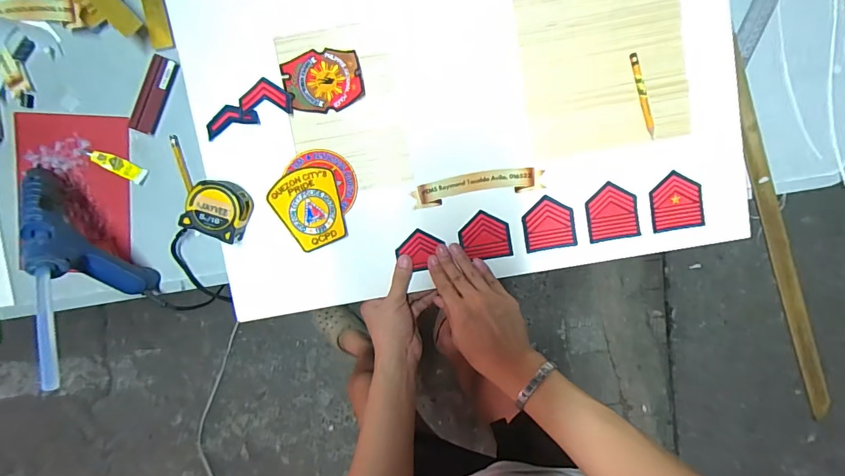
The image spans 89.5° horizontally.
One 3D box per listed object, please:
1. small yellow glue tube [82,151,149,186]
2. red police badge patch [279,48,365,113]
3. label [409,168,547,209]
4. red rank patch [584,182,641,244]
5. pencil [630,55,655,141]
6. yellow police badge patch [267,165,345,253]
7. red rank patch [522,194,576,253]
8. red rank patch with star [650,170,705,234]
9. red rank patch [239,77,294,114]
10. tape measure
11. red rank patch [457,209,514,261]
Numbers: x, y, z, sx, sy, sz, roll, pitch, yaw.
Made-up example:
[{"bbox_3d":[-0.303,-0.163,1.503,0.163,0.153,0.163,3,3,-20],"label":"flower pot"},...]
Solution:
[{"bbox_3d":[-0.381,-0.092,0.527,0.080,0.011,0.020,27,96,-3],"label":"small yellow glue tube"},{"bbox_3d":[-0.119,-0.191,0.517,0.090,0.009,0.070,-12,96,3],"label":"red police badge patch"},{"bbox_3d":[0.069,-0.065,0.529,0.160,0.009,0.031,-9,93,0],"label":"label"},{"bbox_3d":[0.238,-0.032,0.534,0.063,0.005,0.069,-9,96,1],"label":"red rank patch"},{"bbox_3d":[0.268,-0.171,0.517,0.010,0.004,0.104,-17,96,2],"label":"pencil"},{"bbox_3d":[-0.137,-0.036,0.530,0.079,0.007,0.095,-25,97,-2],"label":"yellow police badge patch"},{"bbox_3d":[0.159,-0.017,0.535,0.063,0.004,0.065,-9,94,5],"label":"red rank patch"},{"bbox_3d":[0.317,-0.045,0.531,0.063,0.004,0.070,-8,99,4],"label":"red rank patch with star"},{"bbox_3d":[-0.189,-0.173,0.517,0.064,0.008,0.039,0,89,1],"label":"red rank patch"},{"bbox_3d":[-0.245,-0.035,0.517,0.066,0.048,0.066,23,96,-3],"label":"tape measure"},{"bbox_3d":[0.079,-0.003,0.538,0.063,0.006,0.057,-7,96,1],"label":"red rank patch"}]

